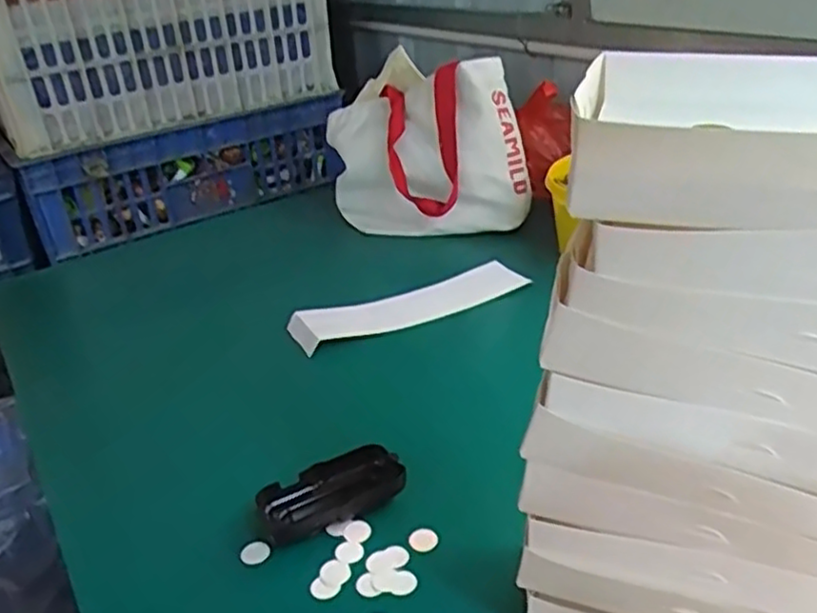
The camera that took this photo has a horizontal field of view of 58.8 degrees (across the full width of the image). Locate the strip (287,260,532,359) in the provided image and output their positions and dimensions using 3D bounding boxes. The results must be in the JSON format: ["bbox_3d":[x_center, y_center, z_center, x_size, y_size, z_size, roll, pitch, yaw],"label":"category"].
[{"bbox_3d":[-0.001,-0.003,0.814,0.260,0.027,0.067,-15,30,-18],"label":"strip"}]

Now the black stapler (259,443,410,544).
[{"bbox_3d":[-0.058,0.146,0.566,0.112,0.025,0.057,-16,30,-20],"label":"black stapler"}]

